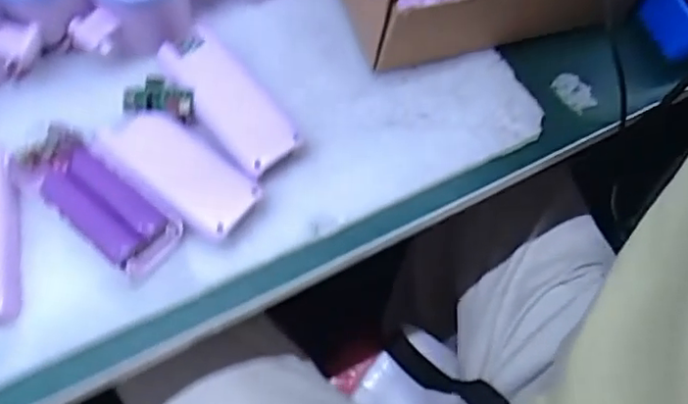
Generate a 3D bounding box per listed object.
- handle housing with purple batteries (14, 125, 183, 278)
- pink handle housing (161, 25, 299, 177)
[{"bbox_3d":[-0.138,0.000,0.351,0.095,0.025,0.040,36,70,13],"label":"handle housing with purple batteries"},{"bbox_3d":[-0.072,-0.062,0.377,0.042,0.024,0.105,-39,74,-17],"label":"pink handle housing"}]

